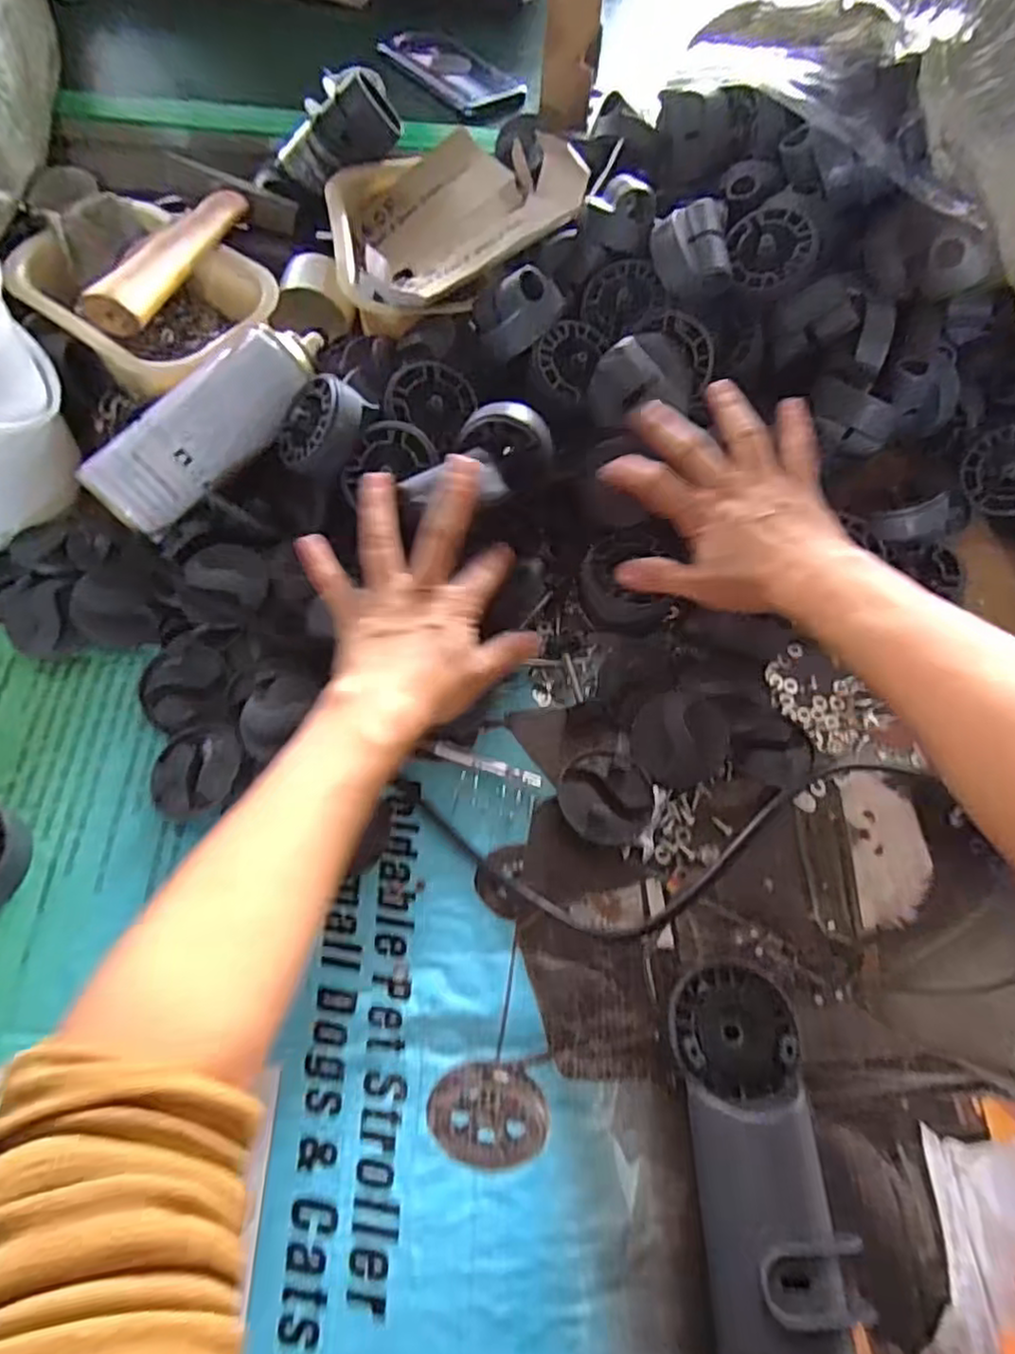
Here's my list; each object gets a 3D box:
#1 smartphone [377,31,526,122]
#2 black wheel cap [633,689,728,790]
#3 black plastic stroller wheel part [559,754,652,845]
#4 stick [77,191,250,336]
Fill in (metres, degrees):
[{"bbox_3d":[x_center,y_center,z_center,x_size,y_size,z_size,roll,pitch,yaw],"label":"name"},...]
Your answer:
[{"bbox_3d":[-0.057,-0.601,0.673,0.084,0.013,0.145,-40,79,-20],"label":"smartphone"},{"bbox_3d":[0.104,0.036,0.410,0.052,0.017,0.058,0,63,-3],"label":"black wheel cap"},{"bbox_3d":[0.058,0.068,0.397,0.054,0.019,0.055,1,63,-2],"label":"black plastic stroller wheel part"},{"bbox_3d":[-0.222,-0.291,0.463,0.027,0.018,0.290,-2,45,-2],"label":"stick"}]

